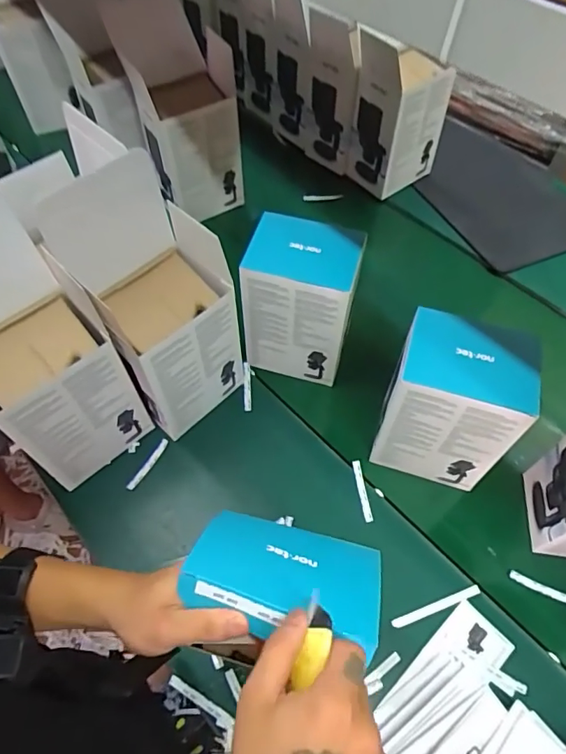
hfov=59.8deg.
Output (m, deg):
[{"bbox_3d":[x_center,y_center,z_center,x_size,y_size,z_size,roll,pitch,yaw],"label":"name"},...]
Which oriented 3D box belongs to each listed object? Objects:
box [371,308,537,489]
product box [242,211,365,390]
[{"bbox_3d":[0.215,0.045,0.651,0.147,0.239,0.094,17,60,9],"label":"box"},{"bbox_3d":[0.027,-0.105,0.747,0.145,0.235,0.105,13,59,6],"label":"product box"}]

